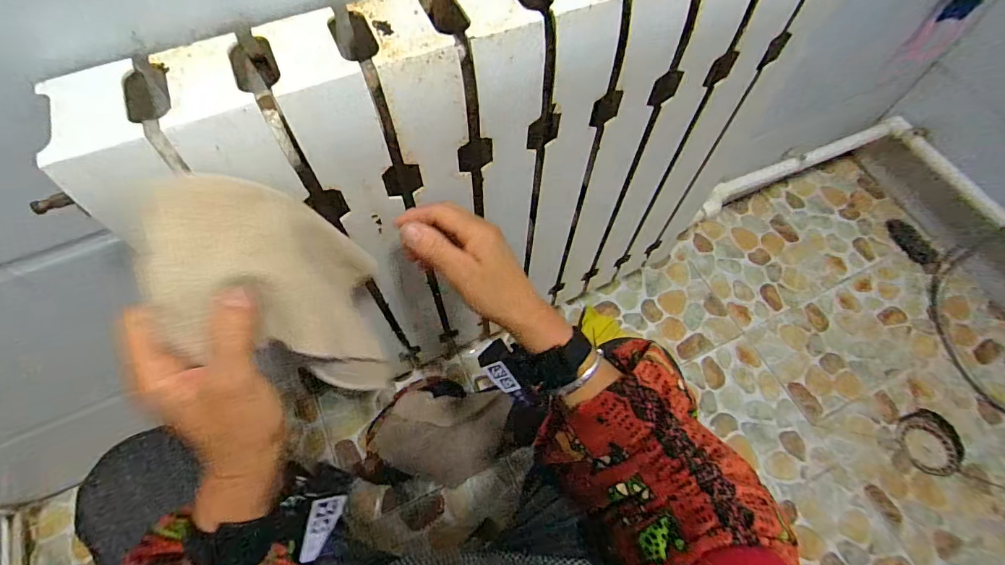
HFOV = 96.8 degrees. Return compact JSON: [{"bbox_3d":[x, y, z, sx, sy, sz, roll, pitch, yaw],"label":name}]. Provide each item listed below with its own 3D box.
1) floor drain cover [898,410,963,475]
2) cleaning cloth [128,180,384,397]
[{"bbox_3d":[0.896,0.332,0.931,0.128,0.012,0.121,-24,67,-12],"label":"floor drain cover"},{"bbox_3d":[-0.158,0.005,0.331,0.034,0.203,0.128,-10,71,20],"label":"cleaning cloth"}]

